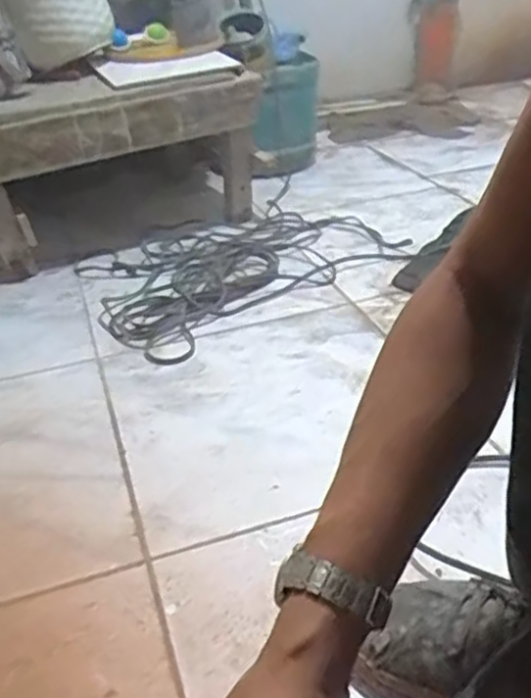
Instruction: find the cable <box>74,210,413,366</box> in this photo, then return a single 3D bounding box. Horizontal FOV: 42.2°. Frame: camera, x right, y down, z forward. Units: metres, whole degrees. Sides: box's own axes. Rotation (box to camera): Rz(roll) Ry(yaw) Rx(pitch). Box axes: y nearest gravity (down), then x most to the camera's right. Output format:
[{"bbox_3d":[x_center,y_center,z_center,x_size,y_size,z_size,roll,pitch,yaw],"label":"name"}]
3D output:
[{"bbox_3d":[-0.060,-0.148,1.205,0.534,0.034,0.353,-26,39,-33],"label":"cable"}]

